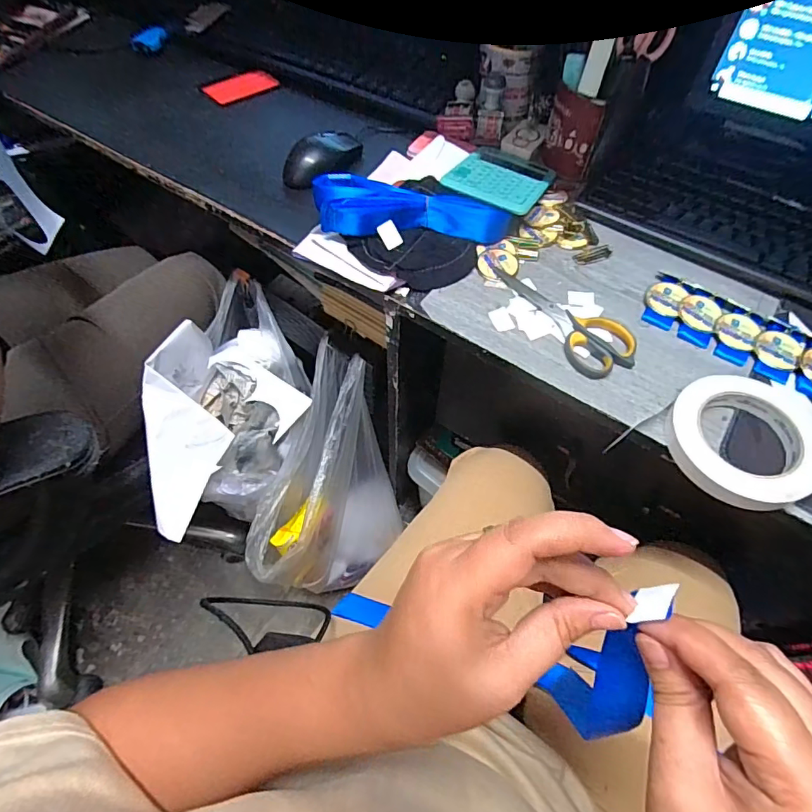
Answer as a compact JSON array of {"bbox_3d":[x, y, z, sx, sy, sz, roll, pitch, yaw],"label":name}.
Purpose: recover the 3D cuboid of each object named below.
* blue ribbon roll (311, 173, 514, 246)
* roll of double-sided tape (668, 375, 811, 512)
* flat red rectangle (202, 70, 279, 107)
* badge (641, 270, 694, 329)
[{"bbox_3d":[0.008,-0.217,0.526,0.201,0.044,0.076,-3,60,-1],"label":"blue ribbon roll"},{"bbox_3d":[0.282,0.023,0.399,0.127,0.022,0.117,0,60,1],"label":"roll of double-sided tape"},{"bbox_3d":[-0.240,-0.464,0.706,0.103,0.017,0.039,-35,64,-20],"label":"flat red rectangle"},{"bbox_3d":[0.263,-0.110,0.491,0.036,0.008,0.074,29,64,17],"label":"badge"}]

